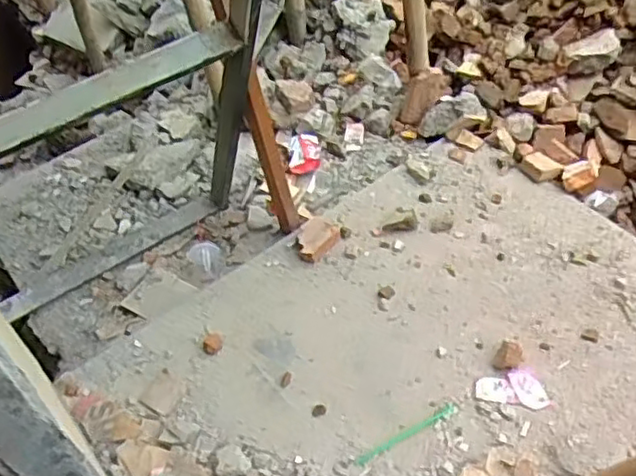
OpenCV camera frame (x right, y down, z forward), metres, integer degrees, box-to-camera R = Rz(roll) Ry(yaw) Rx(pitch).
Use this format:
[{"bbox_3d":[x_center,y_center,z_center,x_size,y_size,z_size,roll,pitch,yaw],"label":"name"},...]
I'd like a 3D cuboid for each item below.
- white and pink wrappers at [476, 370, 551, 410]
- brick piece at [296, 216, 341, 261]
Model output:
[{"bbox_3d":[0.447,0.342,1.546,0.159,0.006,0.093,8,50,12],"label":"white and pink wrappers"},{"bbox_3d":[0.000,-0.006,1.858,0.100,0.049,0.137,25,56,25],"label":"brick piece"}]

